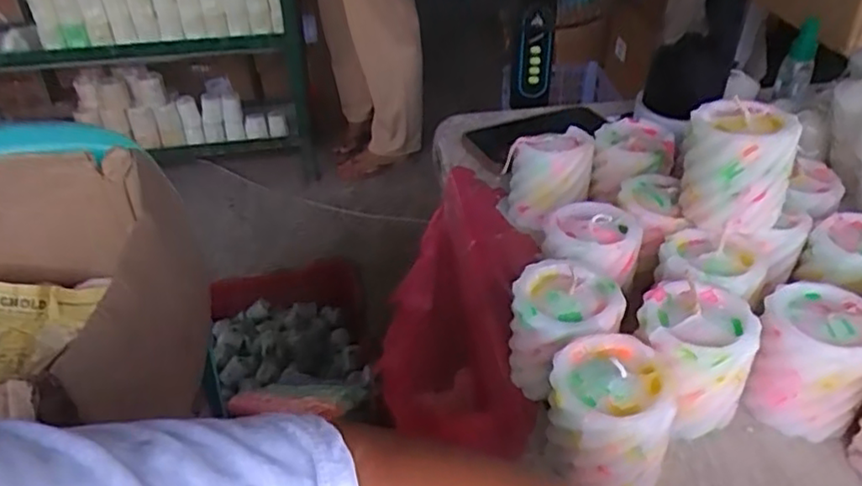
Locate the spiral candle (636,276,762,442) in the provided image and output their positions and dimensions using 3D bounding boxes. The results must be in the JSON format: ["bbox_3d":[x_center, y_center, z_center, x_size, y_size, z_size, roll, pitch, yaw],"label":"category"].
[{"bbox_3d":[0.160,0.071,0.412,0.067,0.068,0.080,16,40,23],"label":"spiral candle"}]

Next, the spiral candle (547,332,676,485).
[{"bbox_3d":[0.099,0.097,0.379,0.063,0.061,0.070,3,37,7],"label":"spiral candle"}]

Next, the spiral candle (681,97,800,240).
[{"bbox_3d":[0.213,-0.052,0.465,0.069,0.075,0.066,16,40,23],"label":"spiral candle"}]

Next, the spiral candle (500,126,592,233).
[{"bbox_3d":[0.103,-0.057,0.591,0.072,0.074,0.051,1,37,5],"label":"spiral candle"}]

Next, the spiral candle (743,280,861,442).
[{"bbox_3d":[0.239,0.072,0.416,0.067,0.069,0.073,23,44,30],"label":"spiral candle"}]

